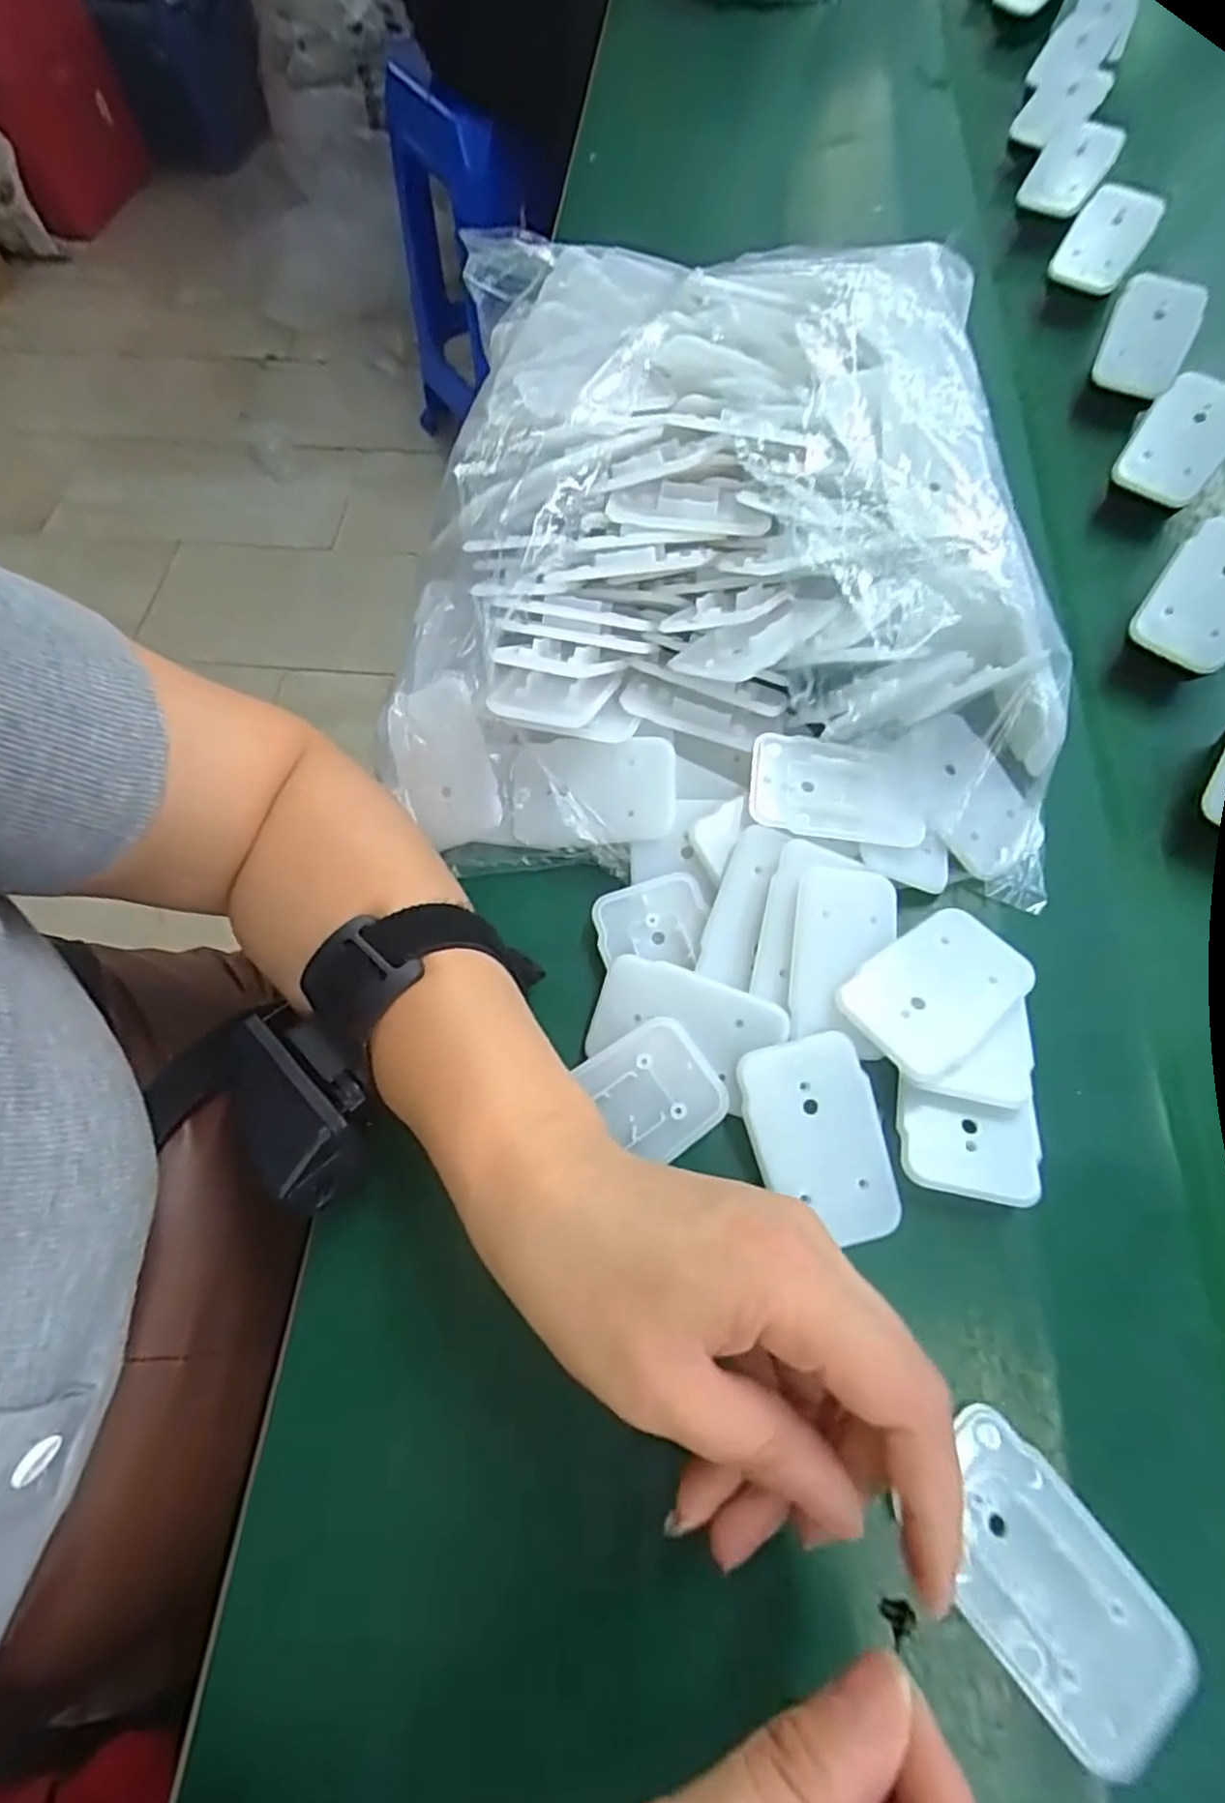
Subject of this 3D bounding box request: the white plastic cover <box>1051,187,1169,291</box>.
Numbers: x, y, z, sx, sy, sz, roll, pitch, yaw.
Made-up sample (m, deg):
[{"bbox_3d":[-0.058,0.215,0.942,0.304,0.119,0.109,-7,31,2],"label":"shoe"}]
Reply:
[{"bbox_3d":[0.290,-0.389,0.429,0.041,0.012,0.065,33,90,6],"label":"white plastic cover"}]

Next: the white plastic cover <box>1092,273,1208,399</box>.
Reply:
[{"bbox_3d":[0.290,-0.305,0.396,0.043,0.050,0.013,18,30,5],"label":"white plastic cover"}]

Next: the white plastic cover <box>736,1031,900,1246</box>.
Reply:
[{"bbox_3d":[0.071,0.082,0.251,0.044,0.013,0.065,-14,66,-3],"label":"white plastic cover"}]

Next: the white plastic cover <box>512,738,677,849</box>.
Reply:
[{"bbox_3d":[-0.008,-0.045,0.302,0.066,0.008,0.043,2,92,7],"label":"white plastic cover"}]

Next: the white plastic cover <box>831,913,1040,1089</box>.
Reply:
[{"bbox_3d":[0.116,0.031,0.262,0.064,0.007,0.044,-37,70,-12],"label":"white plastic cover"}]

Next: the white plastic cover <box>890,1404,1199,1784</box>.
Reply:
[{"bbox_3d":[0.118,0.185,0.201,0.044,0.004,0.066,-35,54,-18],"label":"white plastic cover"}]

